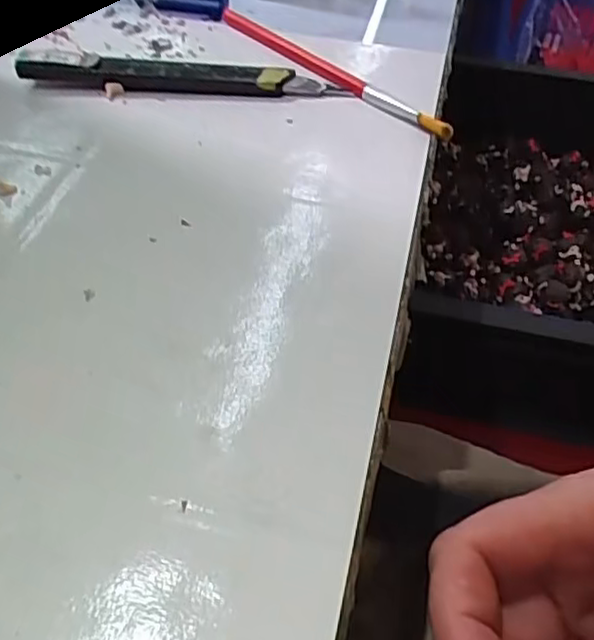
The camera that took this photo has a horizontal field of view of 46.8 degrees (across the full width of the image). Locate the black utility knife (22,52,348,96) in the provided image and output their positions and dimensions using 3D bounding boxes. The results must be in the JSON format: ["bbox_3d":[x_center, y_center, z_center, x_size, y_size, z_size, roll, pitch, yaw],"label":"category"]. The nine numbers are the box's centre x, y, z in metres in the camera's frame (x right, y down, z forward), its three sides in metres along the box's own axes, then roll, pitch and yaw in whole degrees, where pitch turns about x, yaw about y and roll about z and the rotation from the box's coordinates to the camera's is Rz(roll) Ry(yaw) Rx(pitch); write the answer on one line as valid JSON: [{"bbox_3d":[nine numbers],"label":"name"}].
[{"bbox_3d":[-0.050,-0.105,0.300,0.140,0.012,0.012,1,47,-1],"label":"black utility knife"}]

